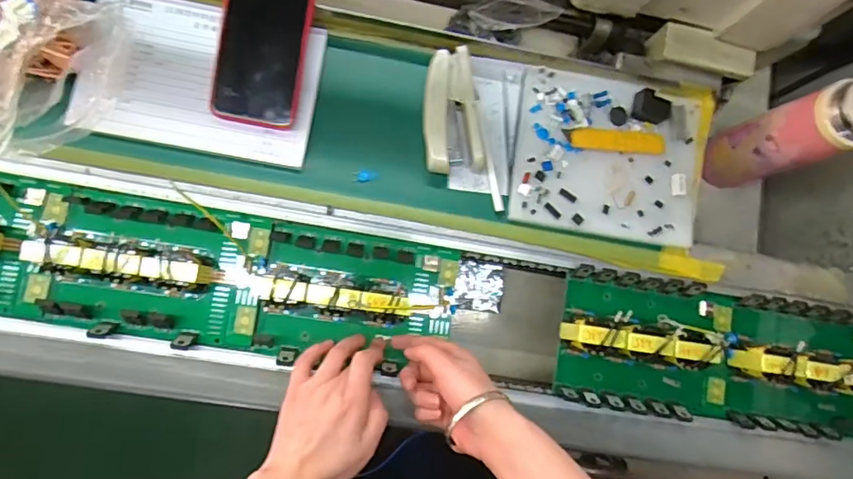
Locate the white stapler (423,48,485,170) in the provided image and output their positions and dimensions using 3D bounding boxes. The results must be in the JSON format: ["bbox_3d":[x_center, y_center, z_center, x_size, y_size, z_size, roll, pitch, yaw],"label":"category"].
[{"bbox_3d":[0.022,-0.120,0.503,0.052,0.029,0.115,-6,86,-8],"label":"white stapler"}]

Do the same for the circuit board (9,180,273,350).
[{"bbox_3d":[-0.249,0.022,0.455,0.203,0.062,0.120,10,84,-6],"label":"circuit board"}]

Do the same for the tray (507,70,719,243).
[{"bbox_3d":[0.183,-0.082,0.518,0.186,0.019,0.155,10,84,-6],"label":"tray"}]

